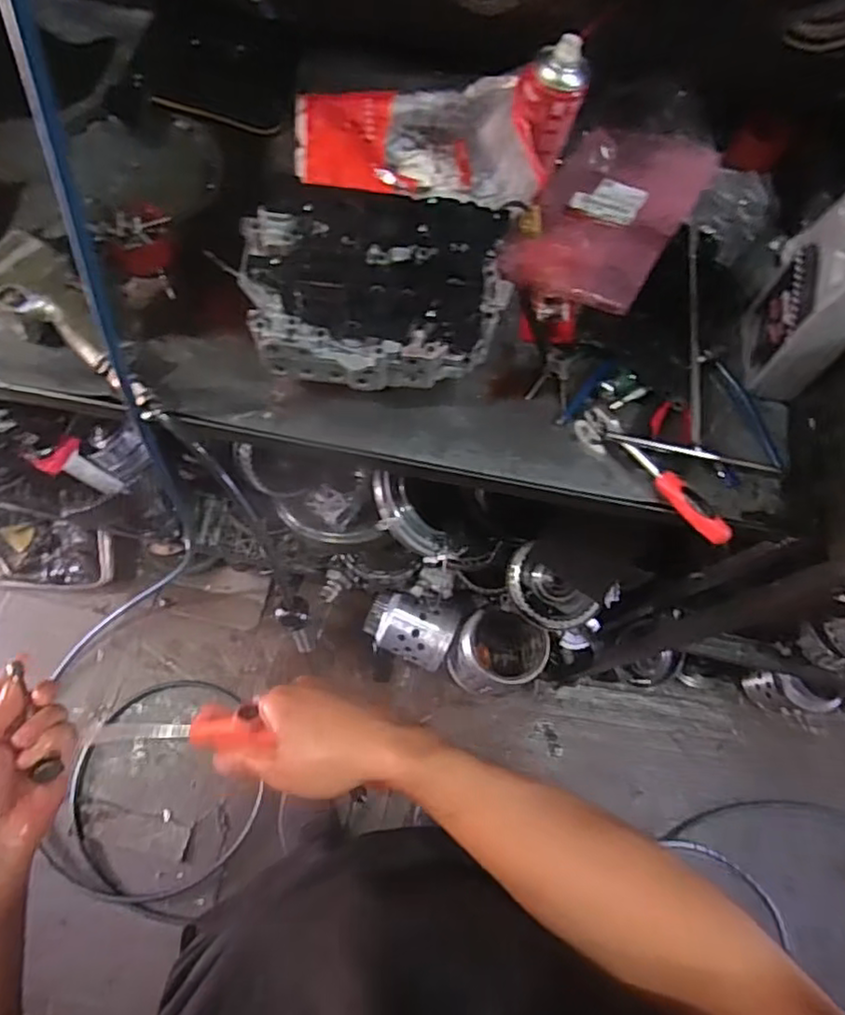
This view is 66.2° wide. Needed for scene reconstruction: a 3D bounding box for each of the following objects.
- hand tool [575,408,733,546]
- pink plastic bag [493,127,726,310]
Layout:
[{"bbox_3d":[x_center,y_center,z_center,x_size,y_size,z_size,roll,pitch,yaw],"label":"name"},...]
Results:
[{"bbox_3d":[0.239,-0.037,0.683,0.028,0.031,0.201,-34,59,-13],"label":"hand tool"},{"bbox_3d":[0.242,-0.383,0.810,0.170,0.029,0.331,32,70,6],"label":"pink plastic bag"}]

